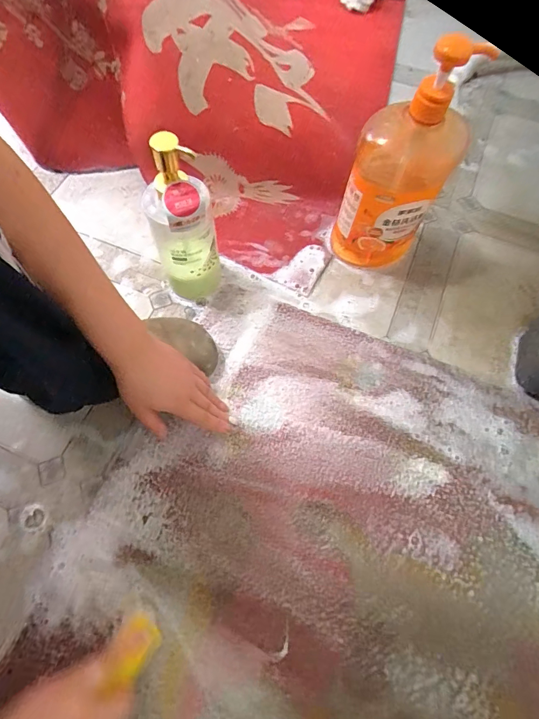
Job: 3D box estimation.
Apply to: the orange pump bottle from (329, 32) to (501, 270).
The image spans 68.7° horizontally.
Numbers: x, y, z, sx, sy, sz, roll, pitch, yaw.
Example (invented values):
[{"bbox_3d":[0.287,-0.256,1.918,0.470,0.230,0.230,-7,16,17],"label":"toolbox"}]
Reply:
[{"bbox_3d":[0.148,-0.213,0.461,0.101,0.253,0.087,27,68,9],"label":"orange pump bottle"}]

